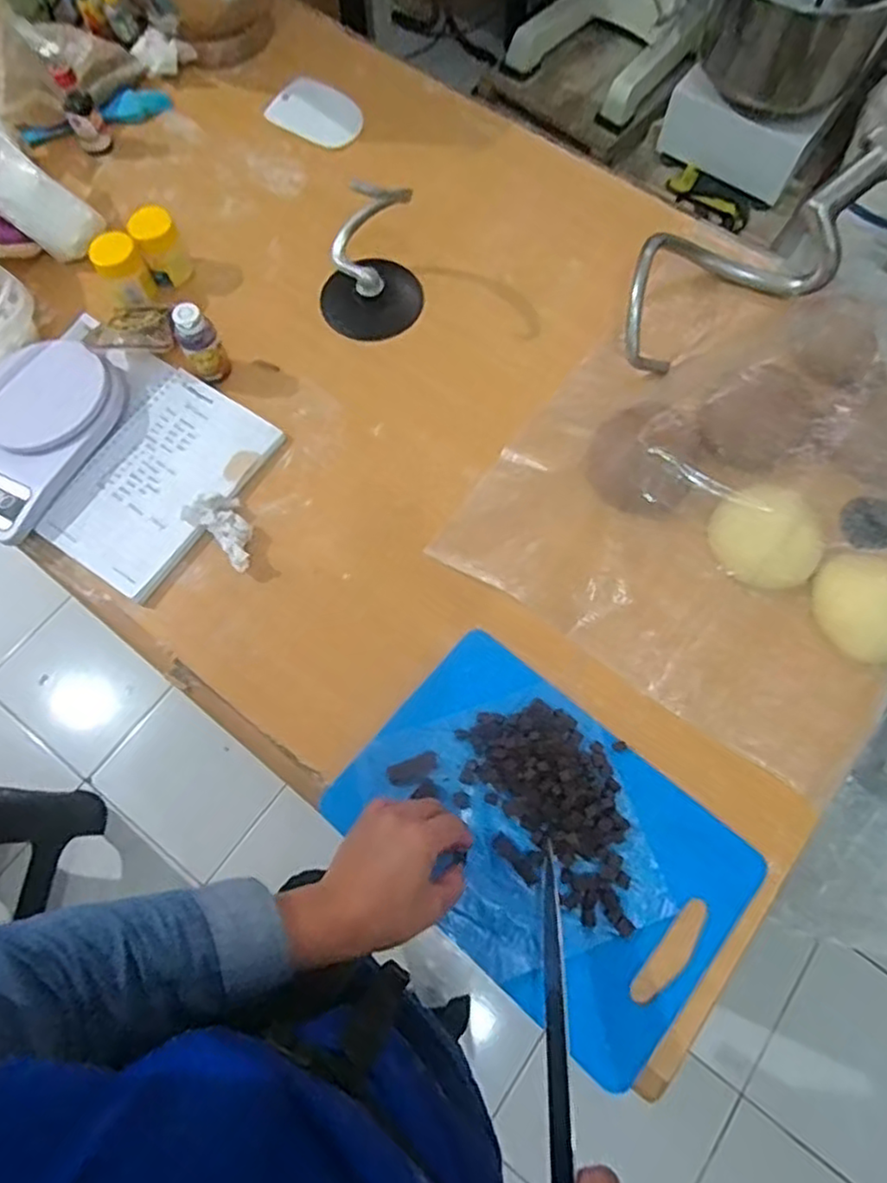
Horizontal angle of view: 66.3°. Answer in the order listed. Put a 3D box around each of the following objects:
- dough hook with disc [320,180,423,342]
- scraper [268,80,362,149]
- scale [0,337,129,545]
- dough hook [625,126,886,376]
[{"bbox_3d":[-0.076,-0.333,0.662,0.104,0.116,0.122,-5,69,-2],"label":"dough hook with disc"},{"bbox_3d":[-0.151,-0.579,0.822,0.118,0.006,0.094,32,70,10],"label":"scraper"},{"bbox_3d":[-0.390,-0.149,0.634,0.130,0.032,0.191,27,72,10],"label":"scale"},{"bbox_3d":[0.297,-0.325,0.670,0.286,0.093,0.109,-27,71,5],"label":"dough hook"}]

